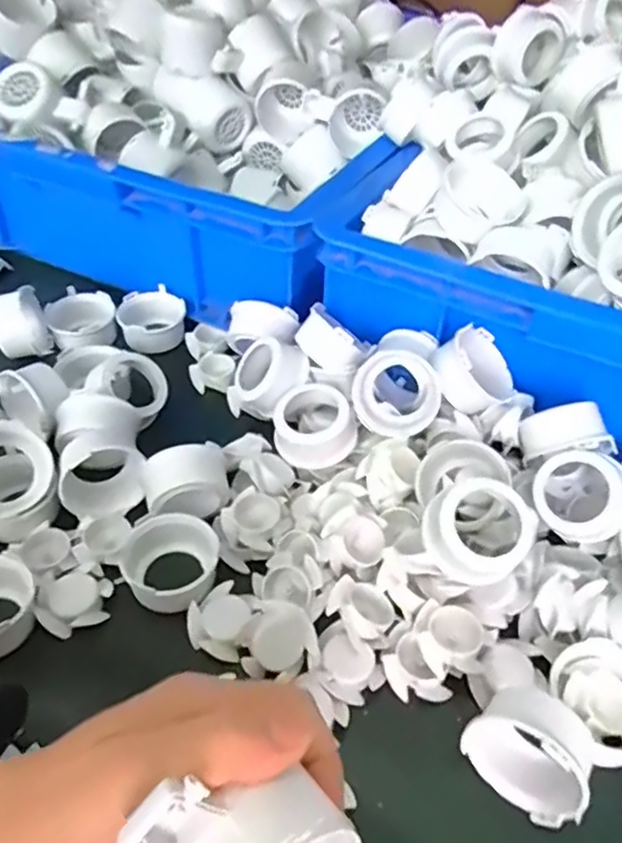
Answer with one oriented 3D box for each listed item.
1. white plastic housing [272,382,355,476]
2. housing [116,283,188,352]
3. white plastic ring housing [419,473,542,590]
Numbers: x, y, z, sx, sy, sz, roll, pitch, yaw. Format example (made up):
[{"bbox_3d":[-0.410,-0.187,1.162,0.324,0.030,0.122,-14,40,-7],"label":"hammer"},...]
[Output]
[{"bbox_3d":[0.002,0.003,0.422,0.051,0.035,0.052,1,45,-1],"label":"white plastic housing"},{"bbox_3d":[-0.130,-0.085,0.530,0.051,0.026,0.052,1,45,-1],"label":"housing"},{"bbox_3d":[0.087,0.057,0.335,0.054,0.056,0.017,18,5,6],"label":"white plastic ring housing"}]

